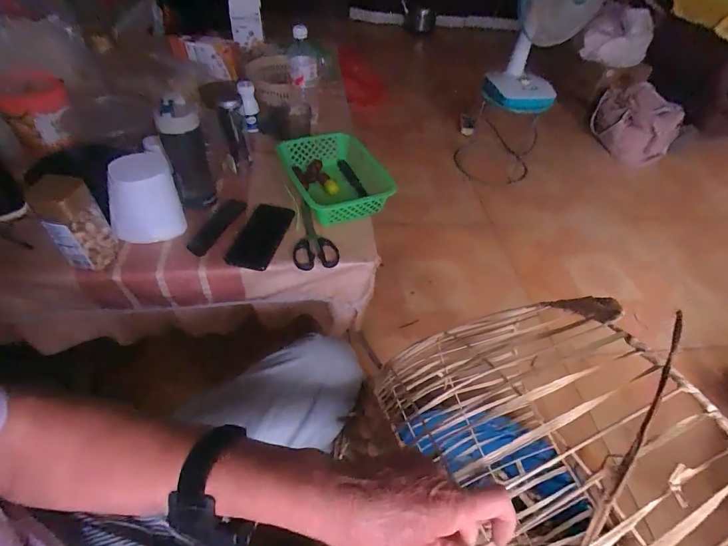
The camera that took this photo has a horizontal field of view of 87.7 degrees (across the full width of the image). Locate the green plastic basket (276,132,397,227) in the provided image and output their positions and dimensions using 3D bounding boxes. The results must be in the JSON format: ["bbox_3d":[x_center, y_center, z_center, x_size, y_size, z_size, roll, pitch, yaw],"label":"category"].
[{"bbox_3d":[-0.065,-0.191,0.790,0.165,0.076,0.242,-16,52,-18],"label":"green plastic basket"}]

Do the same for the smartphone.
[{"bbox_3d":[-0.185,-0.074,0.697,0.080,0.015,0.170,12,48,6],"label":"smartphone"}]

